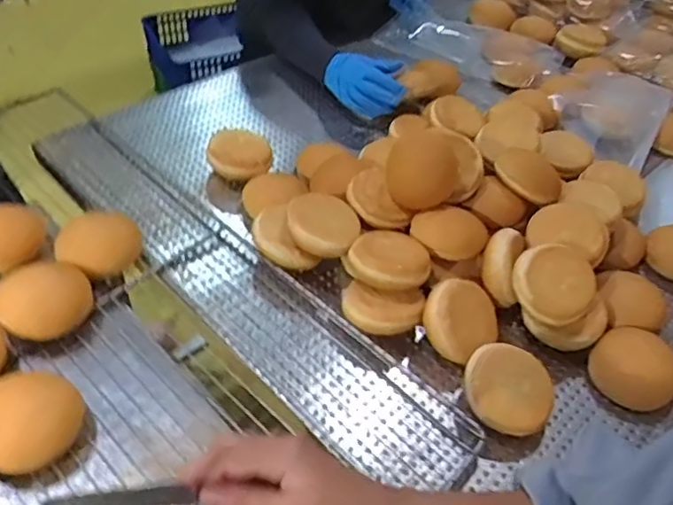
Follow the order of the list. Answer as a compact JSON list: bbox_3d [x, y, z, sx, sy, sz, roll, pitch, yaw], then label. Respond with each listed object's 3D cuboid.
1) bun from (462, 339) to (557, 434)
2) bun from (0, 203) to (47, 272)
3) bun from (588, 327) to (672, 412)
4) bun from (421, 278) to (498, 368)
[{"bbox_3d":[0.189,0.151,0.679,0.097,0.031,0.090,4,64,-9],"label":"bun"},{"bbox_3d":[-0.430,-0.017,0.786,0.099,0.050,0.099,-21,50,-28],"label":"bun"},{"bbox_3d":[0.353,0.135,0.719,0.098,0.057,0.087,35,53,24],"label":"bun"},{"bbox_3d":[0.147,0.075,0.724,0.087,0.028,0.090,6,75,-22],"label":"bun"}]

